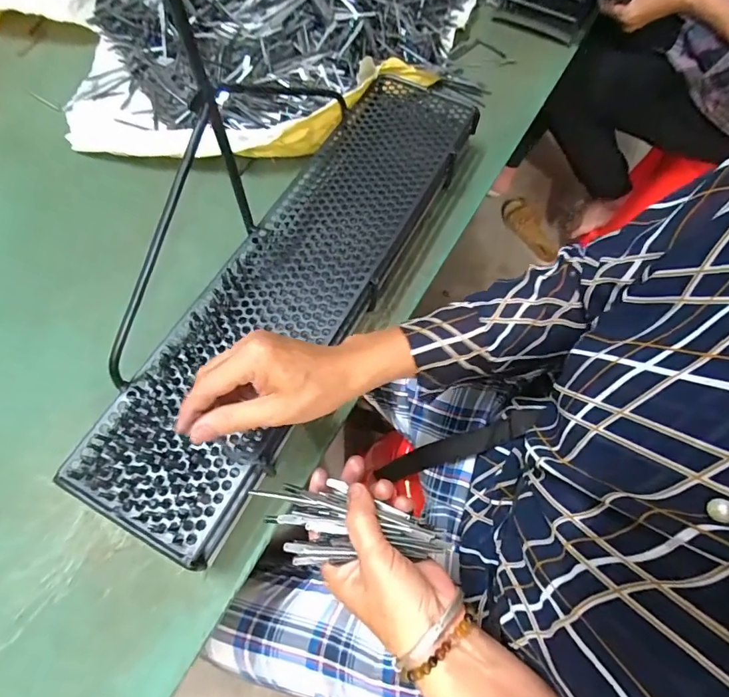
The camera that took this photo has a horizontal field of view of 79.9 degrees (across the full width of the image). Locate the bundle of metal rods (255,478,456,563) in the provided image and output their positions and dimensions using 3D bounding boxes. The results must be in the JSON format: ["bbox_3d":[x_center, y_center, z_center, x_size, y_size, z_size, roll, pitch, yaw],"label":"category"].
[{"bbox_3d":[-0.014,0.130,0.311,0.142,0.020,0.047,9,67,8],"label":"bundle of metal rods"}]

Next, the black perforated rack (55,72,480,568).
[{"bbox_3d":[-0.056,-0.089,0.486,0.151,0.060,0.599,28,67,9],"label":"black perforated rack"}]

